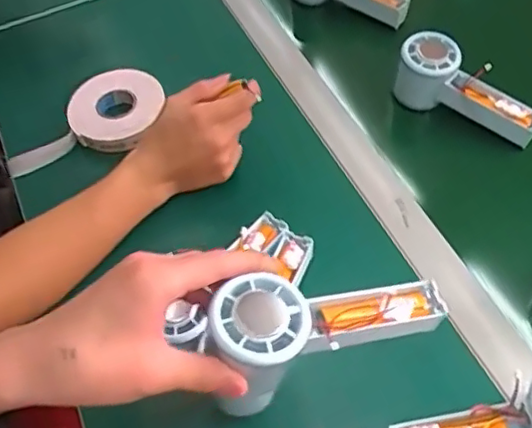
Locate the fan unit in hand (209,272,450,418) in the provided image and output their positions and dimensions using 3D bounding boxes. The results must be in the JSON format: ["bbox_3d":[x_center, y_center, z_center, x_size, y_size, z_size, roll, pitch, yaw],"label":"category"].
[{"bbox_3d":[0.037,0.074,0.377,0.149,0.063,0.052,-7,53,-22],"label":"fan unit in hand"}]

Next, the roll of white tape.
[{"bbox_3d":[-0.187,-0.103,0.630,0.158,0.026,0.104,-10,55,-3],"label":"roll of white tape"}]

